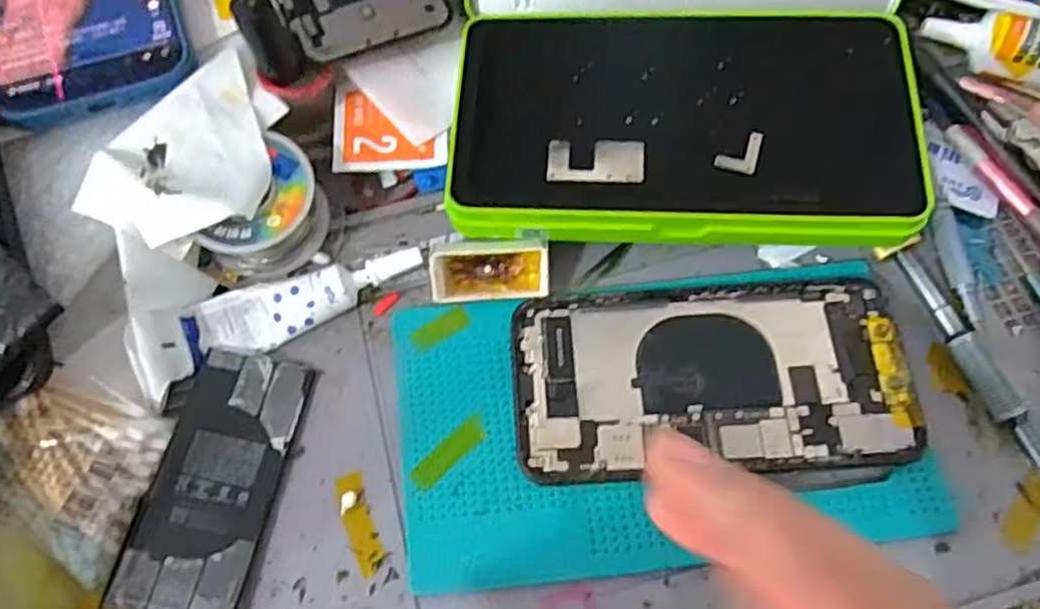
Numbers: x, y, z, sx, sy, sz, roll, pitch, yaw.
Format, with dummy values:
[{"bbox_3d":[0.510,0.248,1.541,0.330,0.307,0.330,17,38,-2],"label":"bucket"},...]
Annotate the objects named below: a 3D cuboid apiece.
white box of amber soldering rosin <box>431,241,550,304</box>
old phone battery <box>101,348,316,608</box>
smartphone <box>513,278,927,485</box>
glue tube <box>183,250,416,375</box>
[{"bbox_3d":[-0.012,-0.014,0.288,0.047,0.016,0.020,-6,67,0],"label":"white box of amber soldering rosin"},{"bbox_3d":[-0.114,0.067,0.266,0.043,0.004,0.099,15,64,-5],"label":"old phone battery"},{"bbox_3d":[0.073,0.028,0.275,0.147,0.006,0.073,-4,67,1],"label":"smartphone"},{"bbox_3d":[-0.088,-0.002,0.290,0.096,0.010,0.025,-15,67,-4],"label":"glue tube"}]

